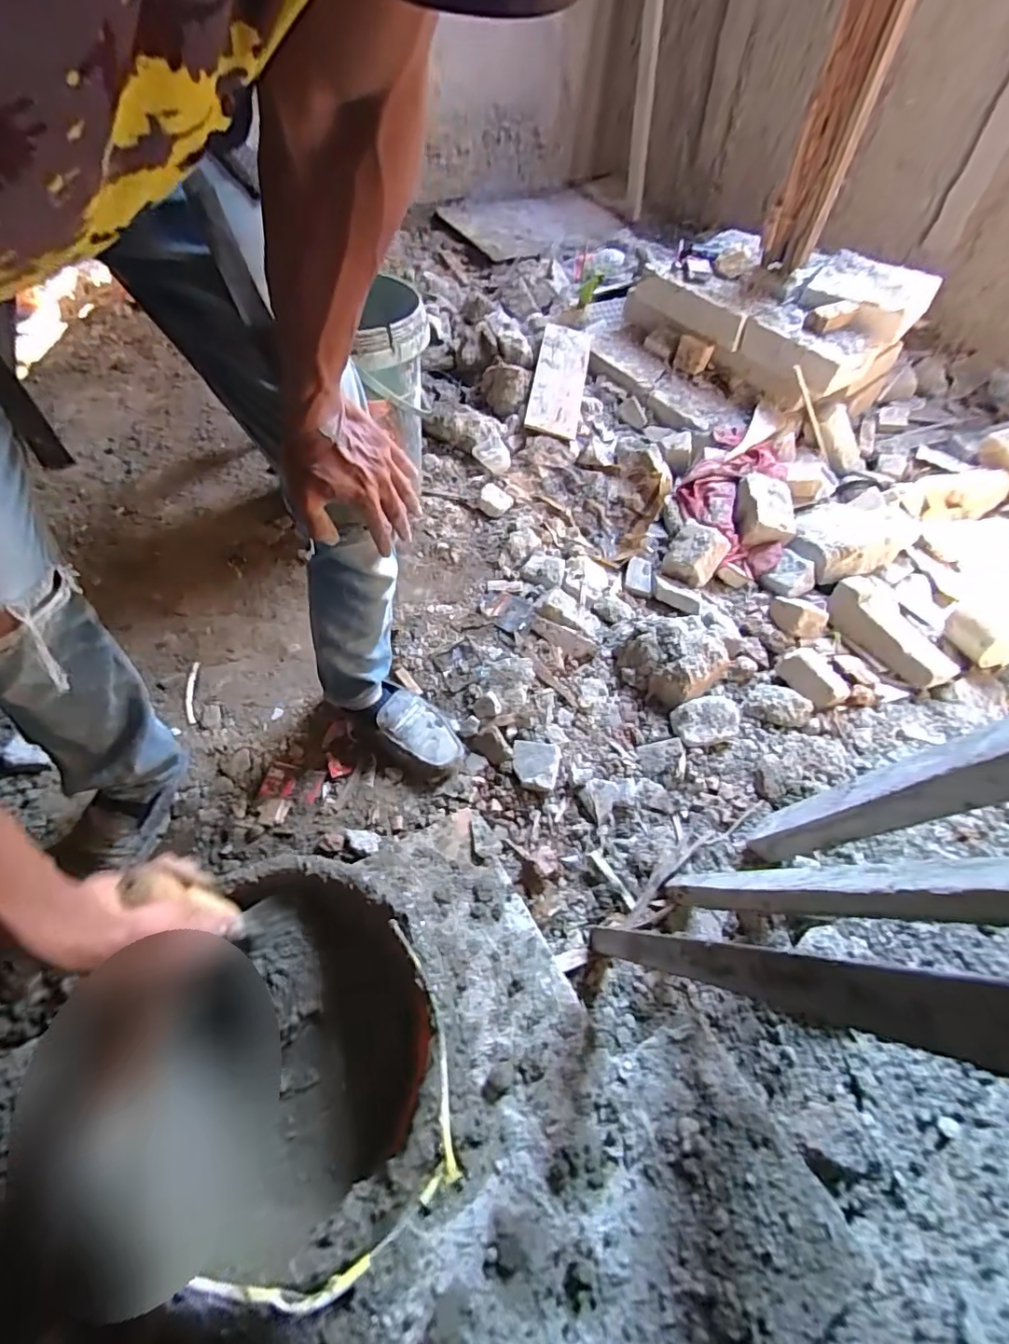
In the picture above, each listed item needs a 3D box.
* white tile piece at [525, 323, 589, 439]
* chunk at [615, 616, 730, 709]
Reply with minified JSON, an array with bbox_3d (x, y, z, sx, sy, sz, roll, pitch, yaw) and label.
[{"bbox_3d":[0.144,-0.771,1.398,0.131,0.016,0.384,12,69,-5],"label":"white tile piece"},{"bbox_3d":[0.308,-0.028,0.967,0.177,0.074,0.155,-26,58,-21],"label":"chunk"}]

